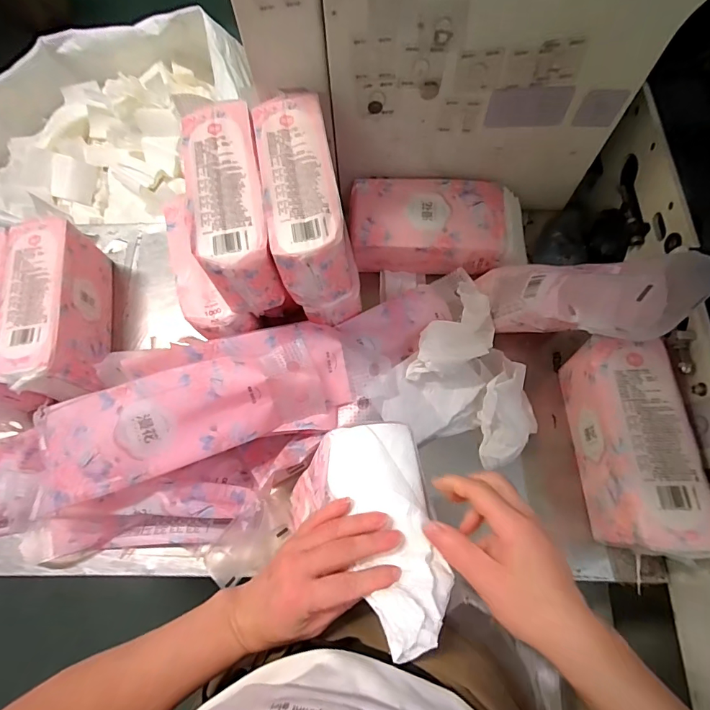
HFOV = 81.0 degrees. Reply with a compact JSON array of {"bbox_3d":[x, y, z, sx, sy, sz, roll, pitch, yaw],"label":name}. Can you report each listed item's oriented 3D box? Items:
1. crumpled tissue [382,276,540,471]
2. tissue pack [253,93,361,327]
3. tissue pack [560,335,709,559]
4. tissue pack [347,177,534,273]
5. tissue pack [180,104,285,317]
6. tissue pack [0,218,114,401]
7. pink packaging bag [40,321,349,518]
[{"bbox_3d":[0.170,0.050,0.606,0.209,0.089,0.232,36,75,14],"label":"crumpled tissue"},{"bbox_3d":[-0.061,-0.193,0.573,0.099,0.167,0.252,-11,70,-2],"label":"tissue pack"},{"bbox_3d":[0.345,0.111,0.527,0.087,0.125,0.252,-2,70,1],"label":"tissue pack"},{"bbox_3d":[0.145,-0.210,0.680,0.294,0.066,0.142,1,70,2],"label":"tissue pack"},{"bbox_3d":[-0.157,-0.190,0.548,0.089,0.113,0.244,-13,70,-3],"label":"tissue pack"},{"bbox_3d":[-0.469,-0.066,0.657,0.094,0.129,0.272,-13,70,-3],"label":"tissue pack"},{"bbox_3d":[-0.209,0.063,0.552,0.402,0.085,0.153,-19,70,-5],"label":"pink packaging bag"}]

